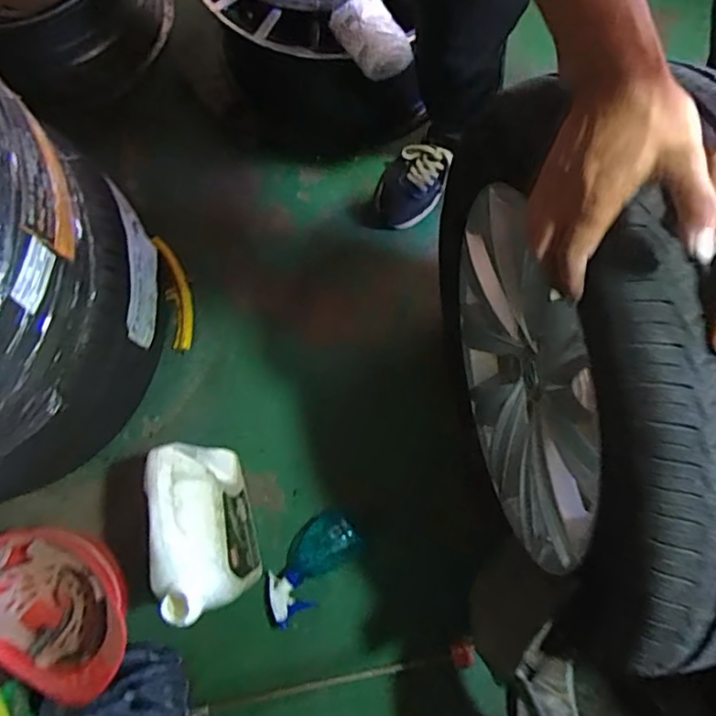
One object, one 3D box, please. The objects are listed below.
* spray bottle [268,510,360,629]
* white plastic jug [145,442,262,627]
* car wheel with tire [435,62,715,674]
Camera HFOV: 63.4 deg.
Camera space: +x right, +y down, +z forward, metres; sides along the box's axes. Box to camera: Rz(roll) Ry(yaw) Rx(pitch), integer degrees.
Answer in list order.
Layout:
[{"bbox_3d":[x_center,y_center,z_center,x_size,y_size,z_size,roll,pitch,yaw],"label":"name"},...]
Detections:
[{"bbox_3d":[-0.082,0.338,0.942,0.087,0.070,0.184,37,82,8],"label":"spray bottle"},{"bbox_3d":[-0.225,0.237,0.847,0.094,0.283,0.224,-13,79,-1],"label":"white plastic jug"},{"bbox_3d":[0.268,0.015,0.701,0.206,0.622,0.541,-12,78,-1],"label":"car wheel with tire"}]

